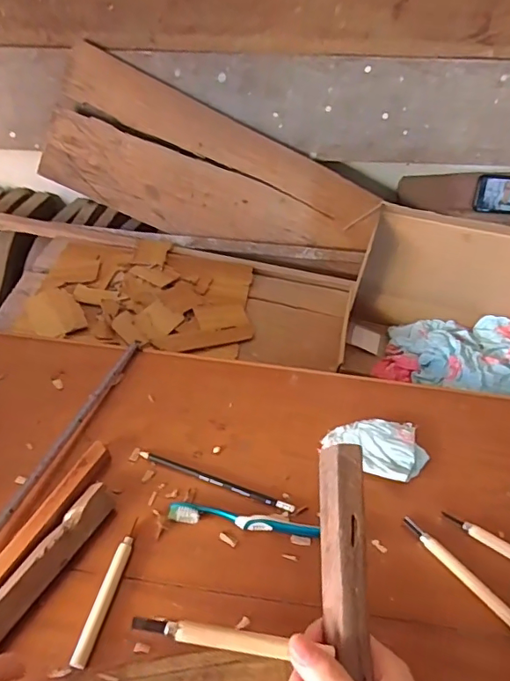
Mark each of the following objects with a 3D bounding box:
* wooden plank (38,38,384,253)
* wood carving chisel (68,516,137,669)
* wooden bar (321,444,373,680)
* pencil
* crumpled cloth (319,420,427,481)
[{"bbox_3d":[-0.085,-0.324,1.044,0.671,0.259,0.026,24,13,-8],"label":"wooden plank"},{"bbox_3d":[-0.128,0.217,0.442,0.013,0.011,0.124,9,42,7],"label":"wood carving chisel"},{"bbox_3d":[0.058,0.220,0.305,0.031,0.018,0.311,3,63,0],"label":"wooden bar"},{"bbox_3d":[-0.042,0.146,0.526,0.172,0.004,0.009,16,43,14],"label":"pencil"},{"bbox_3d":[0.135,0.121,0.560,0.113,0.012,0.073,3,41,-1],"label":"crumpled cloth"}]

